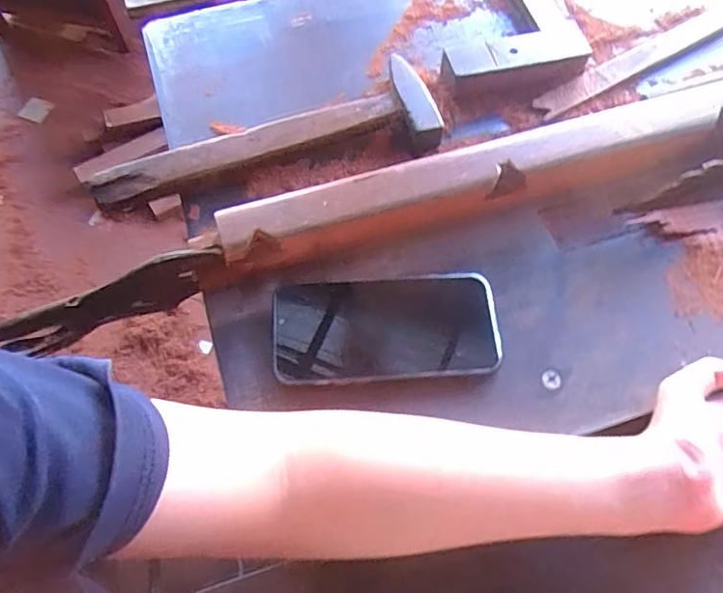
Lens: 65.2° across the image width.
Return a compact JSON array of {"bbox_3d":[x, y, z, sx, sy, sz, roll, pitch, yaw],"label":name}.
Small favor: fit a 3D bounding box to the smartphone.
[{"bbox_3d":[0.017,0.021,0.408,0.159,0.010,0.079,-4,65,-1],"label":"smartphone"}]

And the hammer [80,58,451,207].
[{"bbox_3d":[-0.080,-0.135,0.480,0.292,0.042,0.090,-15,64,-9],"label":"hammer"}]

